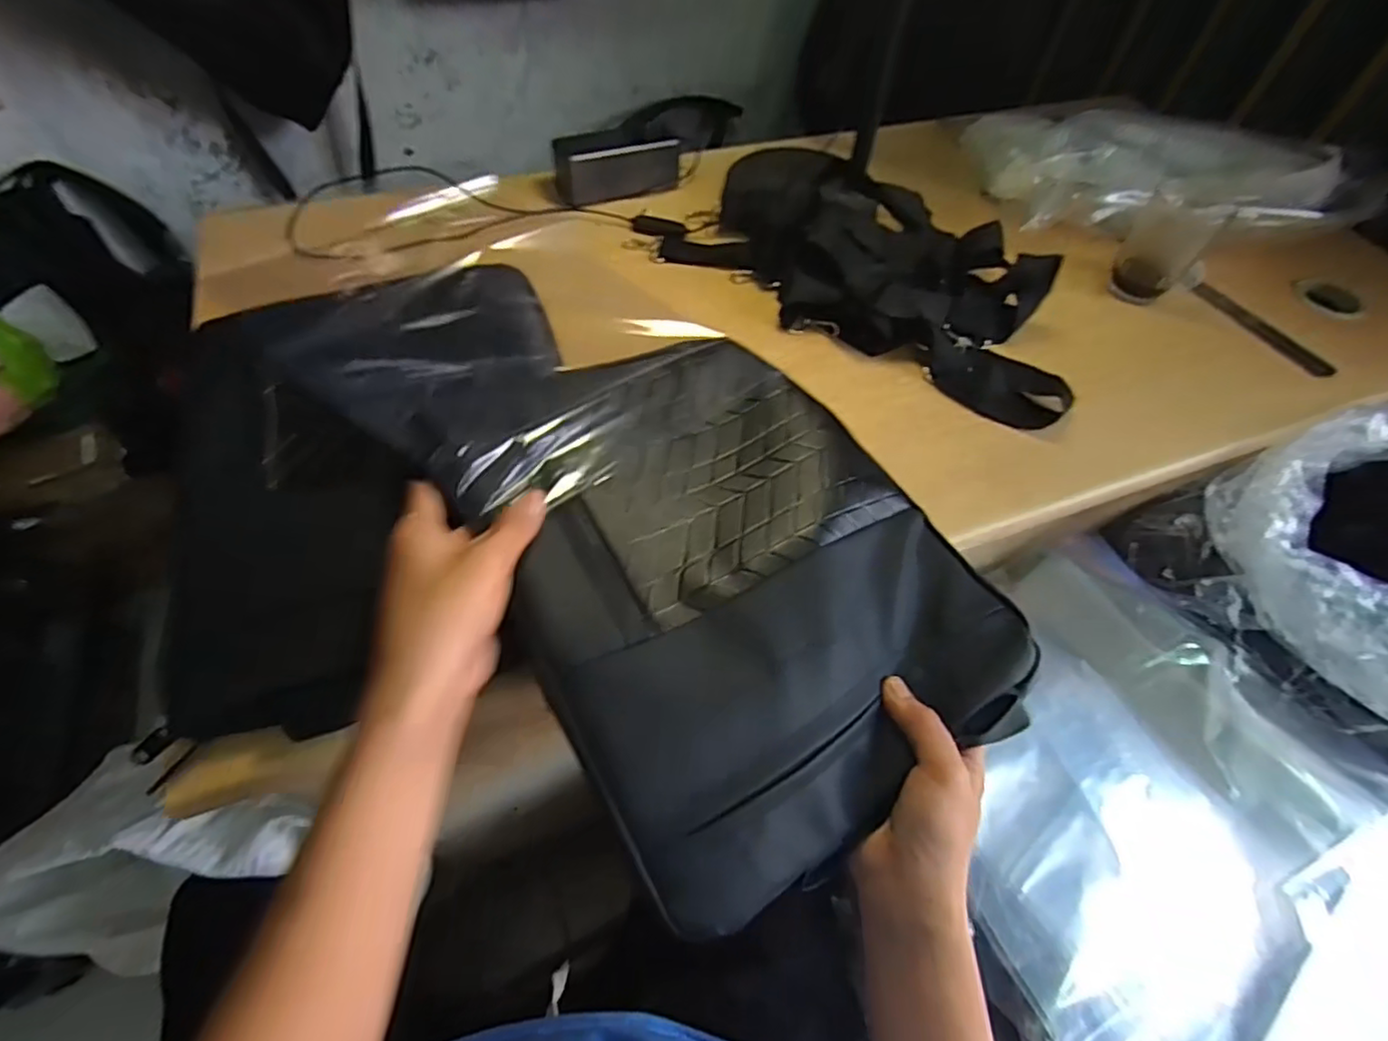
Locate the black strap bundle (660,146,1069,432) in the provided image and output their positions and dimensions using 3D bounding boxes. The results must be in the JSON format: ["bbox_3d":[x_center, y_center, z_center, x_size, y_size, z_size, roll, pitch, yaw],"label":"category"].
[{"bbox_3d":[0.175,-0.240,0.589,0.405,0.059,0.201,35,60,18],"label":"black strap bundle"}]

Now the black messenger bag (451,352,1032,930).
[{"bbox_3d":[0.018,0.012,0.392,0.263,0.056,0.345,-26,62,-20],"label":"black messenger bag"}]

